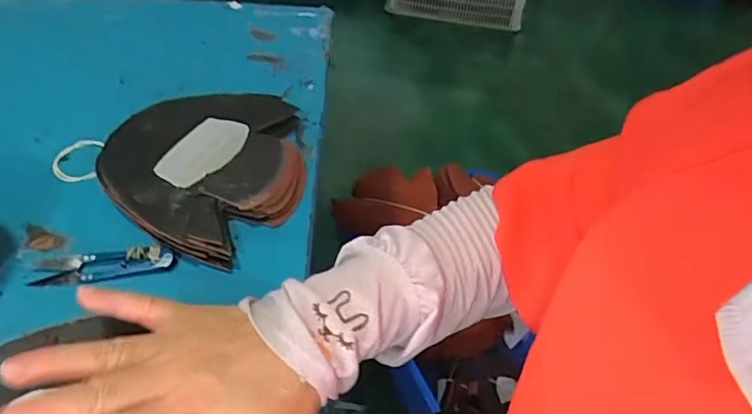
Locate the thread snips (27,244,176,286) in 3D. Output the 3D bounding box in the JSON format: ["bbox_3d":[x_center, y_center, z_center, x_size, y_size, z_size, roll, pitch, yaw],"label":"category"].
[{"bbox_3d":[-0.216,0.046,0.432,0.102,0.012,0.026,-5,47,-12],"label":"thread snips"}]

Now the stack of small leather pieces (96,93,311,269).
[{"bbox_3d":[-0.151,-0.049,0.511,0.187,0.041,0.196,29,50,21],"label":"stack of small leather pieces"}]

